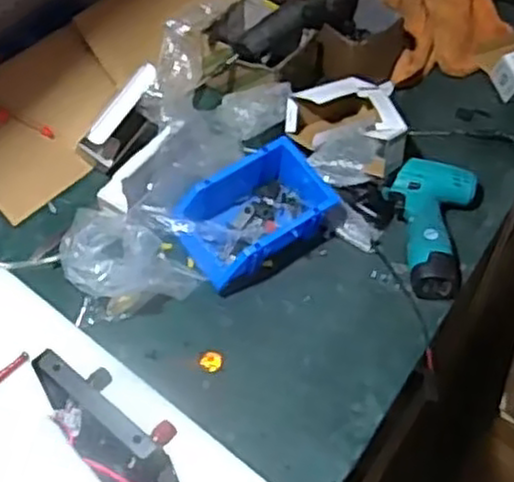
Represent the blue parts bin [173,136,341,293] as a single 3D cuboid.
[{"bbox_3d":[-0.005,-0.027,0.944,0.194,0.084,0.118,-31,59,-21],"label":"blue parts bin"}]

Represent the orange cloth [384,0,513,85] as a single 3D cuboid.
[{"bbox_3d":[0.289,-0.361,1.174,0.184,0.107,0.238,-4,53,-2],"label":"orange cloth"}]

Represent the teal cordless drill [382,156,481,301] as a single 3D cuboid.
[{"bbox_3d":[0.215,-0.020,0.955,0.116,0.049,0.192,16,55,12],"label":"teal cordless drill"}]

